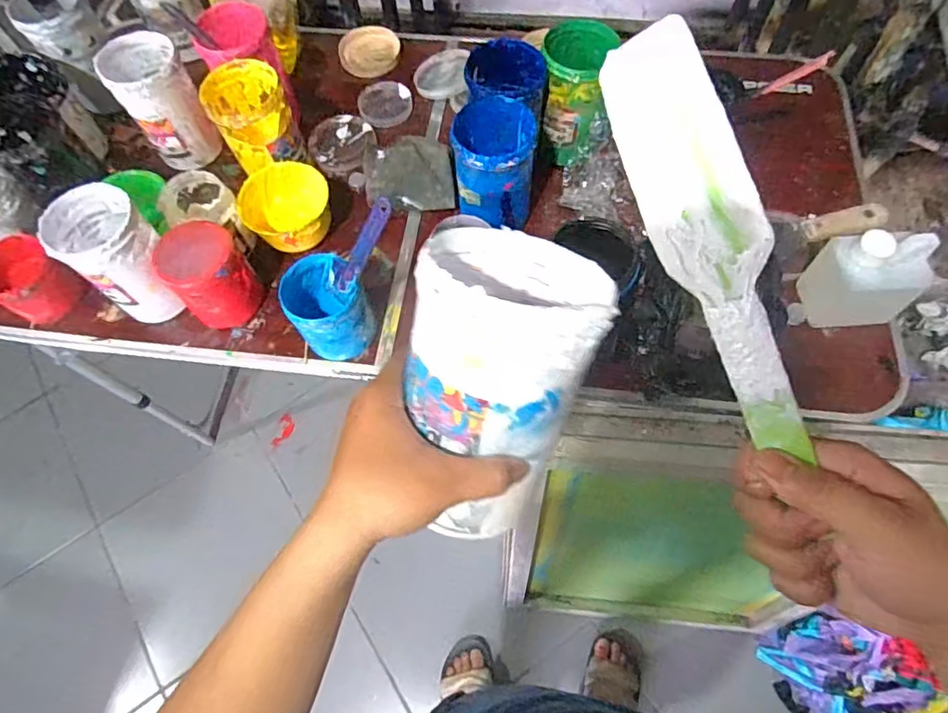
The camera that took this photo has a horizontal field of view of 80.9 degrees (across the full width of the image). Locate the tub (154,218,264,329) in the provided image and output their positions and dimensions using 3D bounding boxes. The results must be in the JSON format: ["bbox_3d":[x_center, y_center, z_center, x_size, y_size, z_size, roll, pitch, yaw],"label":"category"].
[{"bbox_3d":[-0.311,-0.093,0.664,0.083,0.105,0.090,37,73,17],"label":"tub"}]

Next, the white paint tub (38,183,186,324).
[{"bbox_3d":[-0.403,-0.111,0.648,0.096,0.136,0.105,-39,70,-13],"label":"white paint tub"}]

